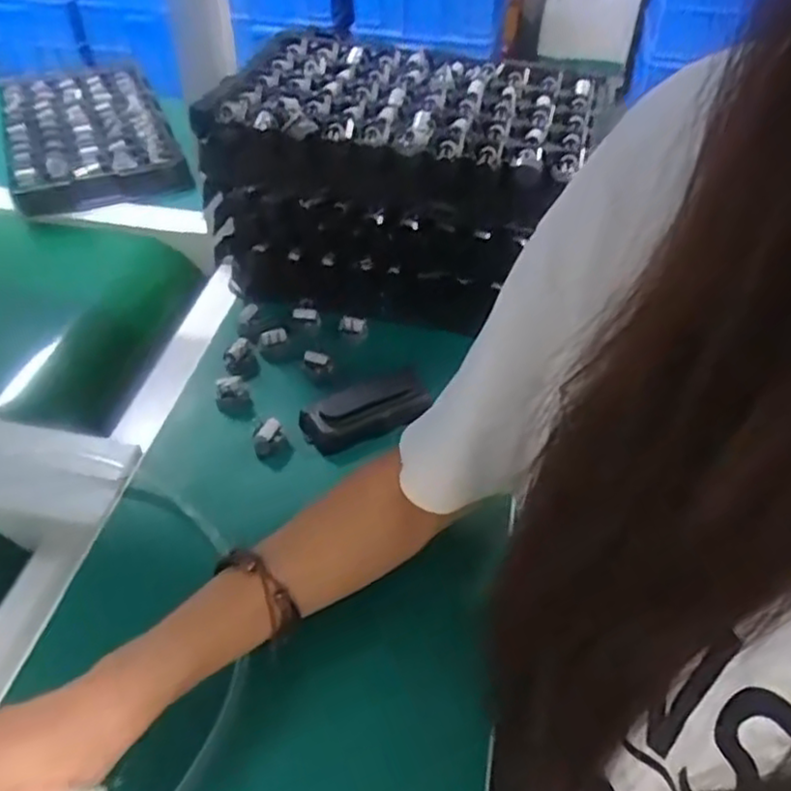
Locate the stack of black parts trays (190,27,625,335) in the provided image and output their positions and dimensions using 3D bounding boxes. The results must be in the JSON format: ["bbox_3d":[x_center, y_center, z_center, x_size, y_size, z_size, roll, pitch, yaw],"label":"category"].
[{"bbox_3d":[0.012,-0.202,0.691,0.339,0.175,0.209,13,46,11],"label":"stack of black parts trays"}]

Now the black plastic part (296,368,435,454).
[{"bbox_3d":[-0.025,0.011,0.601,0.104,0.027,0.054,-25,51,-25],"label":"black plastic part"}]

